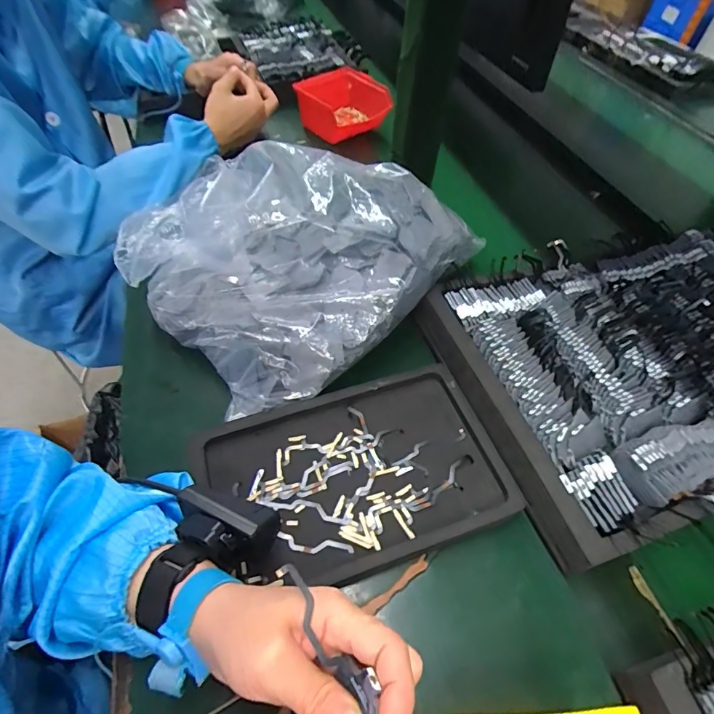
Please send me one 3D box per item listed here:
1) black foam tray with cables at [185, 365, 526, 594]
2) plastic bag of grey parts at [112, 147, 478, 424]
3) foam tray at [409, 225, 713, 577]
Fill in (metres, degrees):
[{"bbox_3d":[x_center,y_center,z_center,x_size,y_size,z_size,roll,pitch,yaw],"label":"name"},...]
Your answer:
[{"bbox_3d":[-0.005,0.100,0.372,0.245,0.026,0.161,-13,54,-14],"label":"black foam tray with cables"},{"bbox_3d":[-0.058,-0.119,0.477,0.322,0.127,0.270,-35,62,-27],"label":"plastic bag of grey parts"},{"bbox_3d":[0.309,0.003,0.443,0.427,0.065,0.306,-15,54,-15],"label":"foam tray"}]

